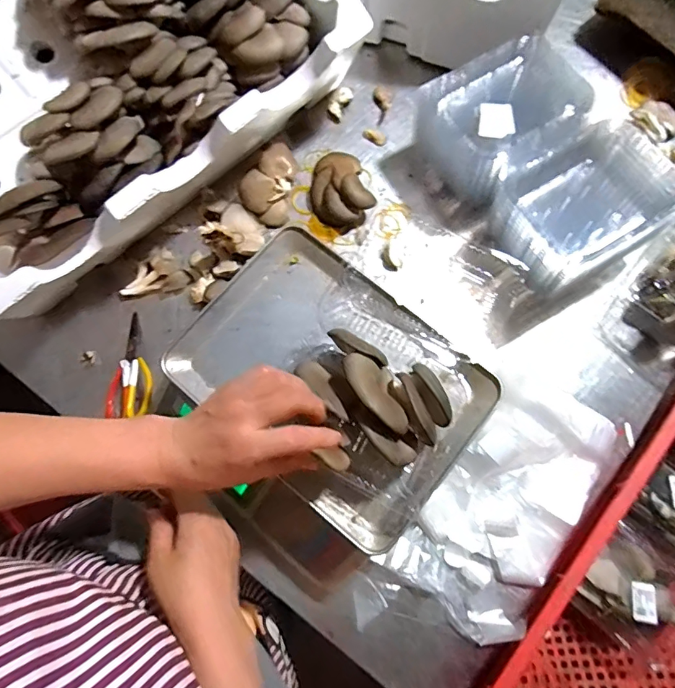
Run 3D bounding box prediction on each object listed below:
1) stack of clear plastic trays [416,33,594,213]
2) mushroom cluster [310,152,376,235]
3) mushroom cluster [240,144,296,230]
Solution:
[{"bbox_3d":[0.229,-0.300,0.641,0.194,0.120,0.167,-32,79,-6],"label":"stack of clear plastic trays"},{"bbox_3d":[0.001,-0.230,0.674,0.087,0.046,0.126,-13,78,-2],"label":"mushroom cluster"},{"bbox_3d":[-0.101,-0.235,0.675,0.073,0.035,0.115,12,78,4],"label":"mushroom cluster"}]

